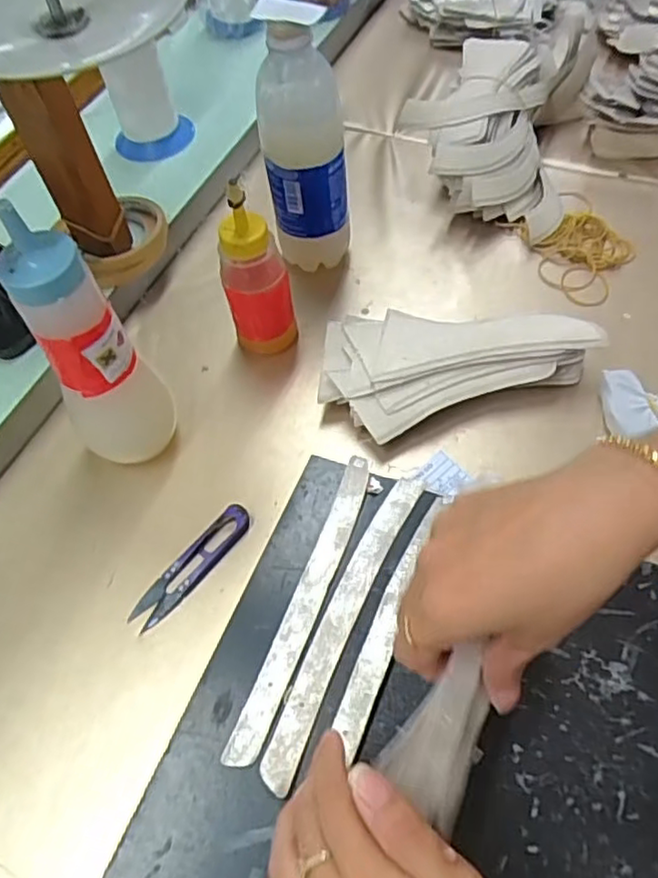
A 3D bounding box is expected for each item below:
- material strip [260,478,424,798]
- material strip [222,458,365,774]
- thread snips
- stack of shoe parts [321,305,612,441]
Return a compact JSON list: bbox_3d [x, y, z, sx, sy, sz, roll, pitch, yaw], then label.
[{"bbox_3d":[0.010,0.105,0.391,0.023,0.005,0.197,20,61,16],"label":"material strip"},{"bbox_3d":[-0.012,0.095,0.400,0.019,0.005,0.199,17,60,14],"label":"material strip"},{"bbox_3d":[-0.092,0.084,0.439,0.023,0.010,0.099,34,66,23],"label":"thread snips"},{"bbox_3d":[0.091,-0.065,0.502,0.193,0.040,0.099,-17,58,-7],"label":"stack of shoe parts"}]

